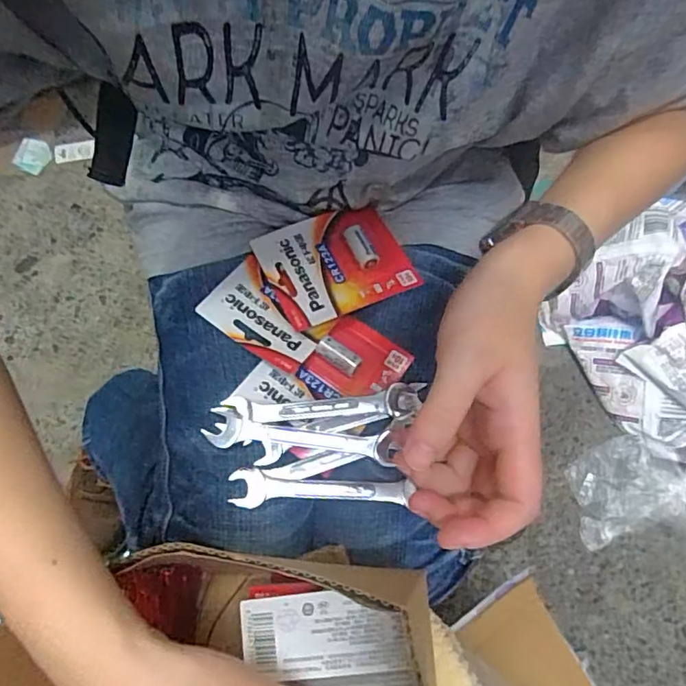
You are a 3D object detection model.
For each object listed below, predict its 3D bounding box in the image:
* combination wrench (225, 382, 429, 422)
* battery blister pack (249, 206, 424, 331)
[{"bbox_3d":[-0.013,0.046,0.398,0.141,0.006,0.023,-4,71,-4],"label":"combination wrench"},{"bbox_3d":[-0.006,-0.066,0.430,0.109,0.020,0.089,-25,74,-12],"label":"battery blister pack"}]

